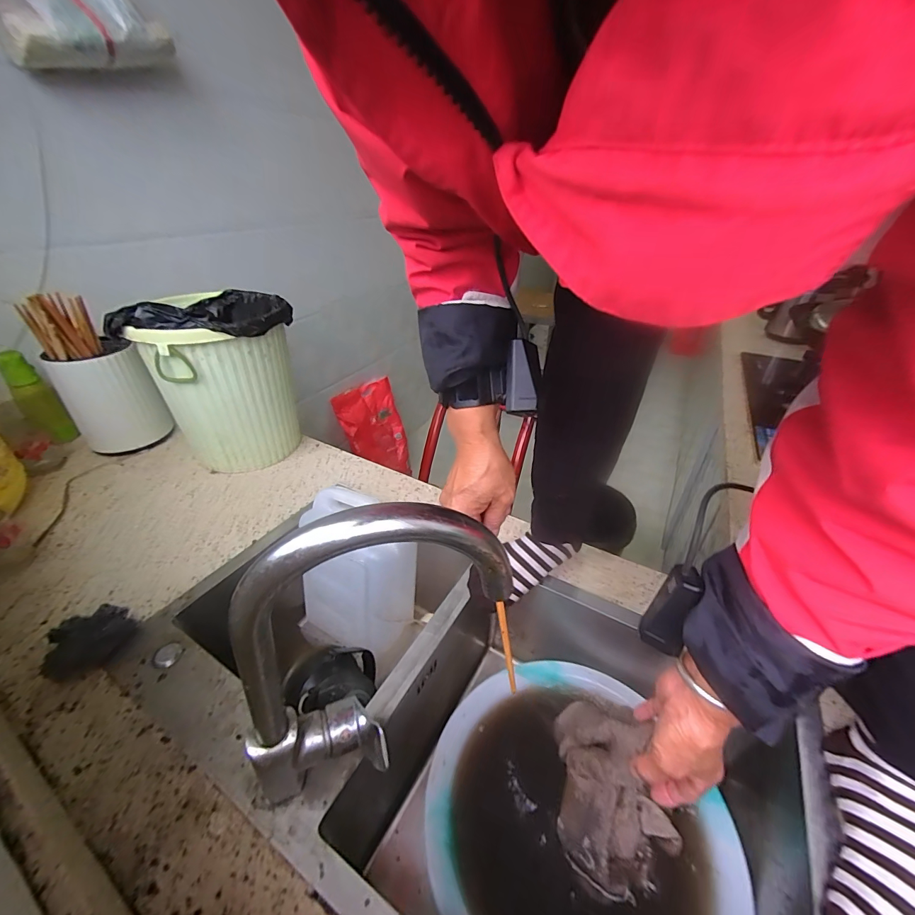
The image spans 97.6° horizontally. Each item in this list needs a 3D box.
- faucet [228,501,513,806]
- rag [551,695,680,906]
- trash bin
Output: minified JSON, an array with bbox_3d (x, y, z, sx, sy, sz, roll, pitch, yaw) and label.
[{"bbox_3d":[-0.075,0.164,0.316,0.199,0.324,0.049,-8,35,-12],"label":"faucet"},{"bbox_3d":[0.166,0.340,0.447,0.120,0.149,0.158,-11,34,-17],"label":"rag"},{"bbox_3d":[-0.437,-0.147,0.788,0.244,0.319,0.228,-8,34,-12],"label":"trash bin"}]

